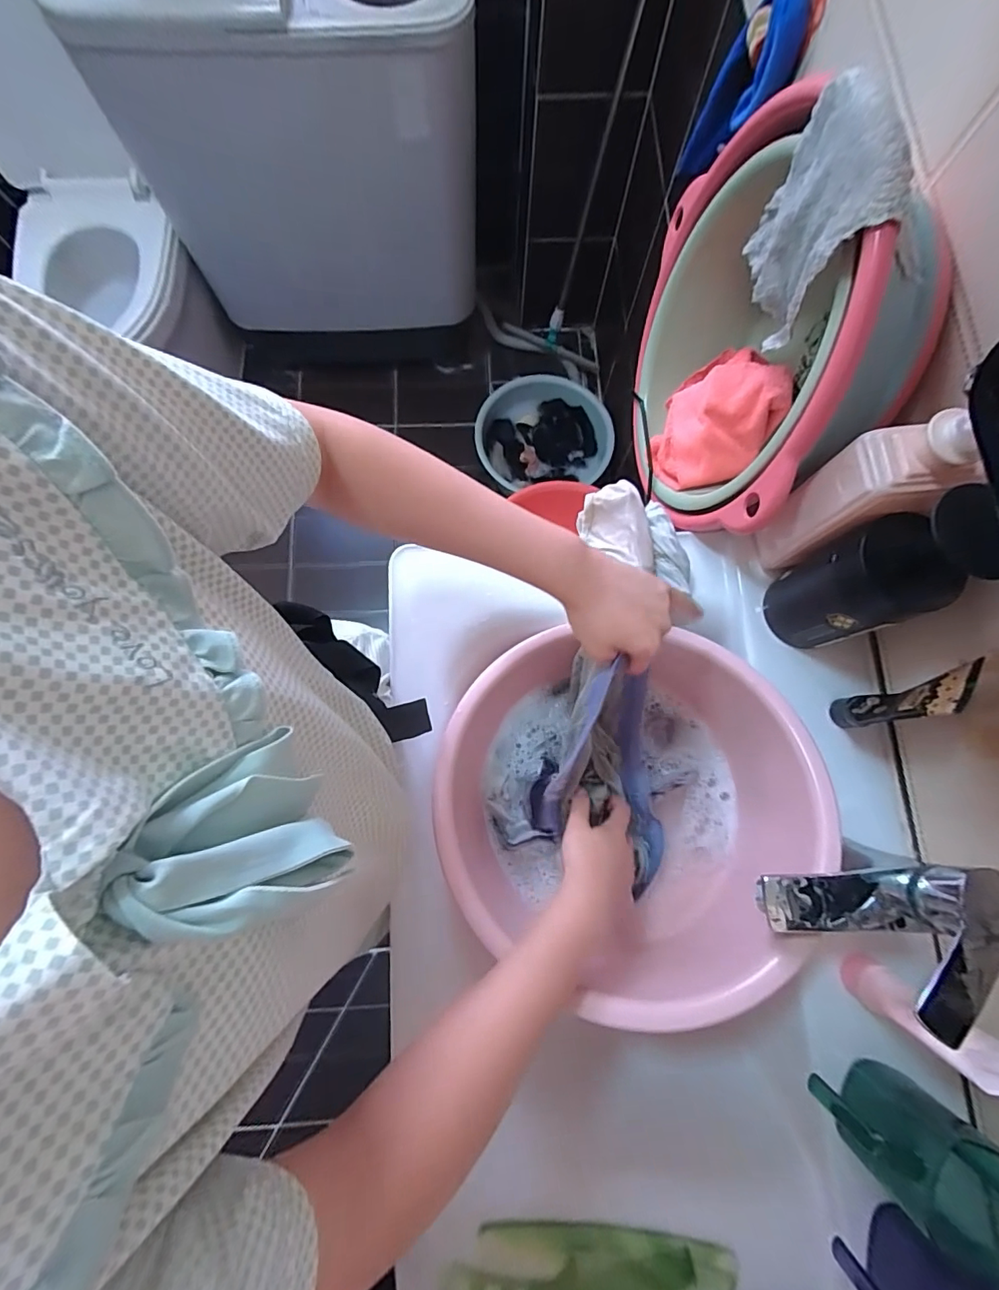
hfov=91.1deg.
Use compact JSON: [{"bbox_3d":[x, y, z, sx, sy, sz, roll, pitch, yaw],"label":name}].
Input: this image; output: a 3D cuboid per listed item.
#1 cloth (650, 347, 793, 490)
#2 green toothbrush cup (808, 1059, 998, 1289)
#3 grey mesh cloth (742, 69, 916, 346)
[{"bbox_3d":[0.250,-0.263,0.575,0.112,0.092,0.160,33,80,6],"label":"cloth"},{"bbox_3d":[0.324,0.389,0.379,0.117,0.090,0.078,43,81,7],"label":"green toothbrush cup"},{"bbox_3d":[0.247,-0.328,0.385,0.033,0.134,0.121,-1,78,-1],"label":"grey mesh cloth"}]

